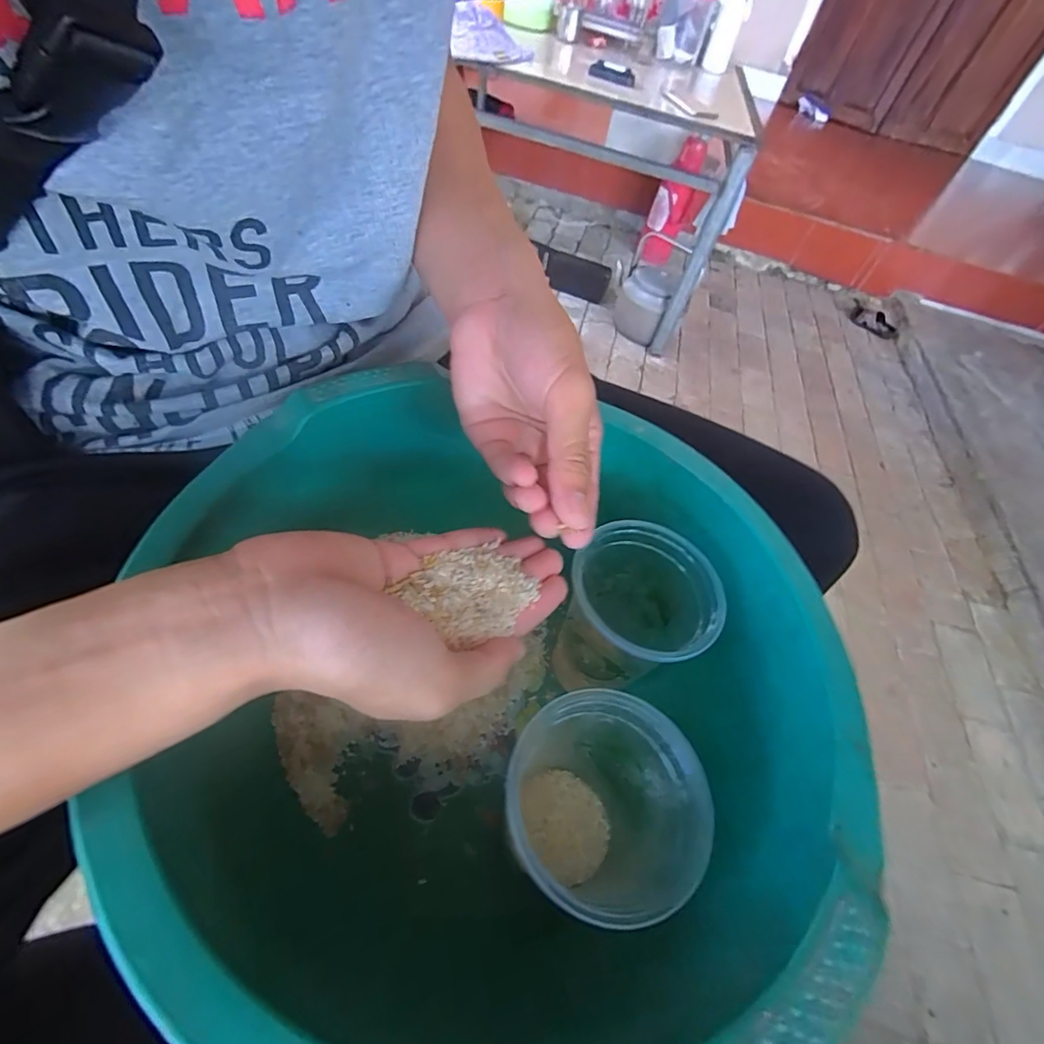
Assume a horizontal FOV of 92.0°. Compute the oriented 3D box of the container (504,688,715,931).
[{"bbox_3d":[0.031,0.156,0.269,0.094,0.122,0.093,2,52,-11],"label":"container"}]

